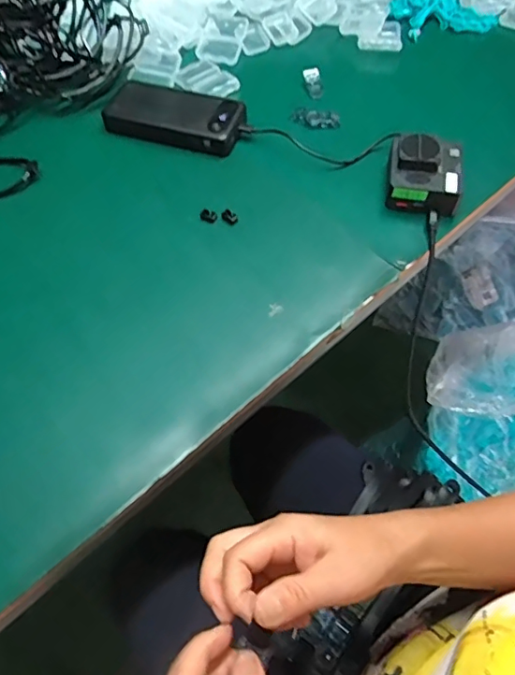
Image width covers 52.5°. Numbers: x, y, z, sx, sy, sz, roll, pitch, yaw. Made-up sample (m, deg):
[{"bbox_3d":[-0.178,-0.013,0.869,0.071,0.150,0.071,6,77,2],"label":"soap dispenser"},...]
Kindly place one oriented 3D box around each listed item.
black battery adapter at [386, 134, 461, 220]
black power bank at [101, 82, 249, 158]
[{"bbox_3d":[0.170,-0.169,0.536,0.074,0.046,0.071,8,60,7],"label":"black battery adapter"},{"bbox_3d":[-0.095,-0.257,0.605,0.152,0.023,0.081,20,62,13],"label":"black power bank"}]

